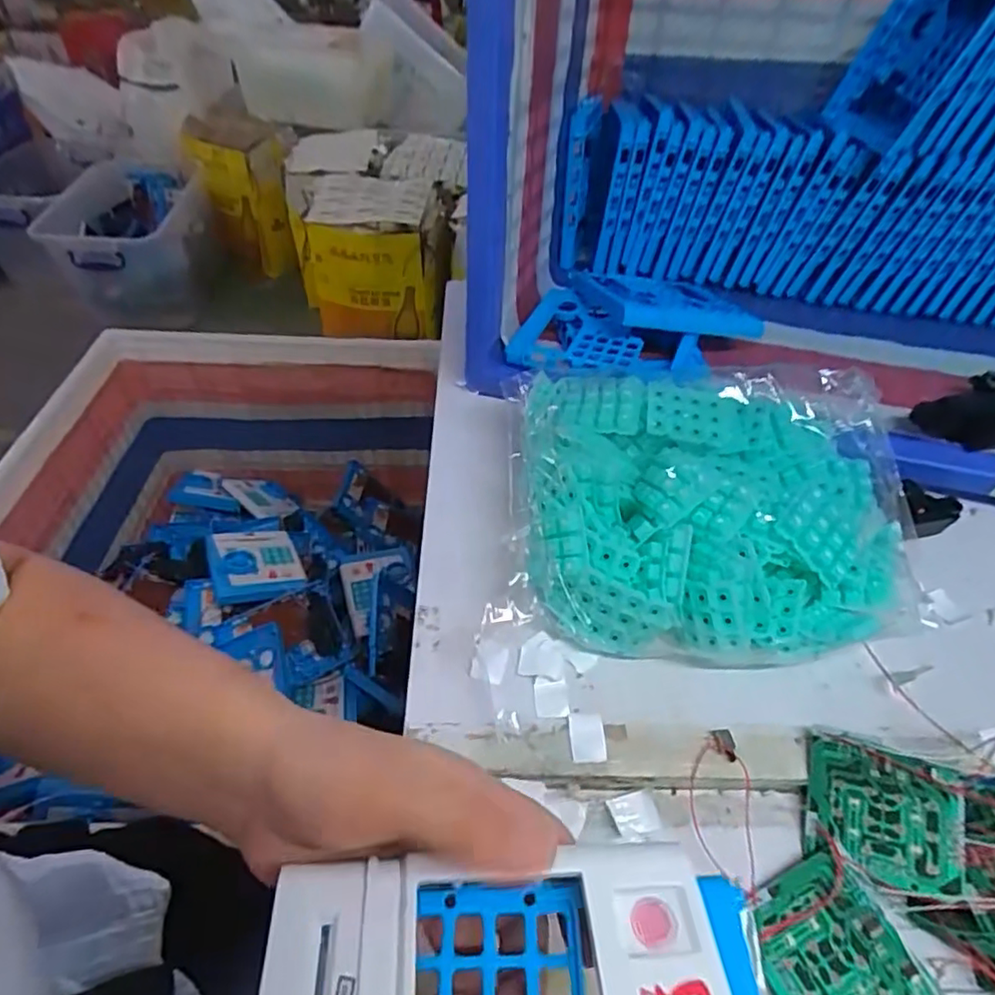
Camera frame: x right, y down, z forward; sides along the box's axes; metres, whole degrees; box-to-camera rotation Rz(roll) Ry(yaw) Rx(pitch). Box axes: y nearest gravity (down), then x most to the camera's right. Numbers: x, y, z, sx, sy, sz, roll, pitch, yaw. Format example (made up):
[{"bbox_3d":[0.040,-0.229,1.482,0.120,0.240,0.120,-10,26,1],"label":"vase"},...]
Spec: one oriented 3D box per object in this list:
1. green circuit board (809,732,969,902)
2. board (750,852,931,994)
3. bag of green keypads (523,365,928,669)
[{"bbox_3d":[0.210,0.172,0.339,0.073,0.006,0.067,5,61,30],"label":"green circuit board"},{"bbox_3d":[0.163,0.223,0.304,0.062,0.010,0.070,-17,51,-18],"label":"board"},{"bbox_3d":[0.162,-0.002,0.453,0.283,0.085,0.233,2,47,-1],"label":"bag of green keypads"}]

